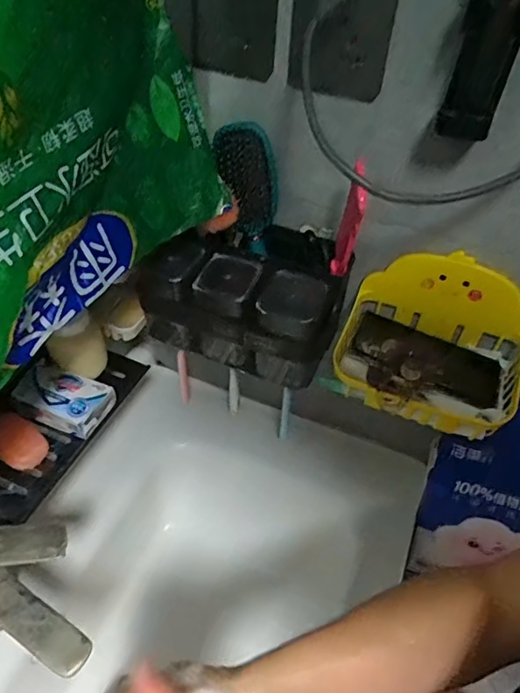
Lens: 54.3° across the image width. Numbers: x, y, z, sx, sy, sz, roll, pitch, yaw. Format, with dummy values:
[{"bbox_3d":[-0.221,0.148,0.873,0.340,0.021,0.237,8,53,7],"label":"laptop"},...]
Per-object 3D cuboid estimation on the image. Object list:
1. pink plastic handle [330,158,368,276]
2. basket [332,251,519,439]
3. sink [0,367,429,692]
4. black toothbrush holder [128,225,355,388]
[{"bbox_3d":[0.083,-0.114,0.470,0.018,0.164,0.011,11,68,6],"label":"pink plastic handle"},{"bbox_3d":[0.187,-0.002,0.541,0.191,0.131,0.125,21,47,15],"label":"basket"},{"bbox_3d":[-0.129,0.427,0.607,0.461,0.219,0.817,21,47,15],"label":"sink"},{"bbox_3d":[-0.021,-0.055,0.583,0.222,0.139,0.119,15,46,9],"label":"black toothbrush holder"}]

